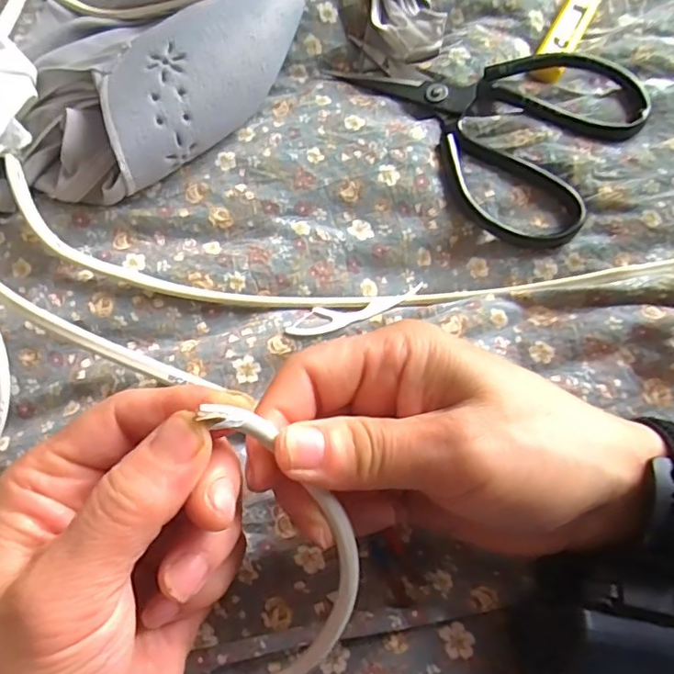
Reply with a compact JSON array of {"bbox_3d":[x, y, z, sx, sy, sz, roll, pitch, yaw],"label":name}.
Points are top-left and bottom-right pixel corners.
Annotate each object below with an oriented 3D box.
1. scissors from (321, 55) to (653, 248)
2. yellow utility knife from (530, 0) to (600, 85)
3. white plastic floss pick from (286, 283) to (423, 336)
[{"bbox_3d":[0.096,-0.130,0.320,0.116,0.018,0.161,-34,72,-11],"label":"scissors"},{"bbox_3d":[0.146,-0.198,0.345,0.019,0.005,0.113,27,72,11],"label":"yellow utility knife"},{"bbox_3d":[0.011,-0.015,0.288,0.076,0.010,0.017,-19,69,-19],"label":"white plastic floss pick"}]

